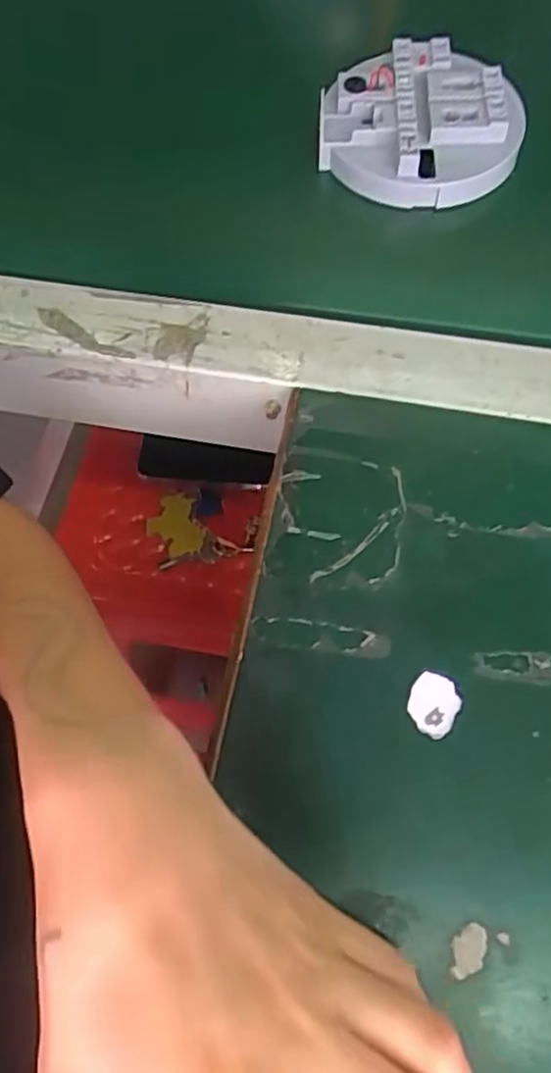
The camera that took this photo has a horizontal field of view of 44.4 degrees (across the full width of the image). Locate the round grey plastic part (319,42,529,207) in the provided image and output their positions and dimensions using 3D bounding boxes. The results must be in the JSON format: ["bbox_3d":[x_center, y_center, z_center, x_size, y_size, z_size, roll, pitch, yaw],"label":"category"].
[{"bbox_3d":[0.076,-0.219,0.355,0.101,0.025,0.100,-1,66,2],"label":"round grey plastic part"}]

